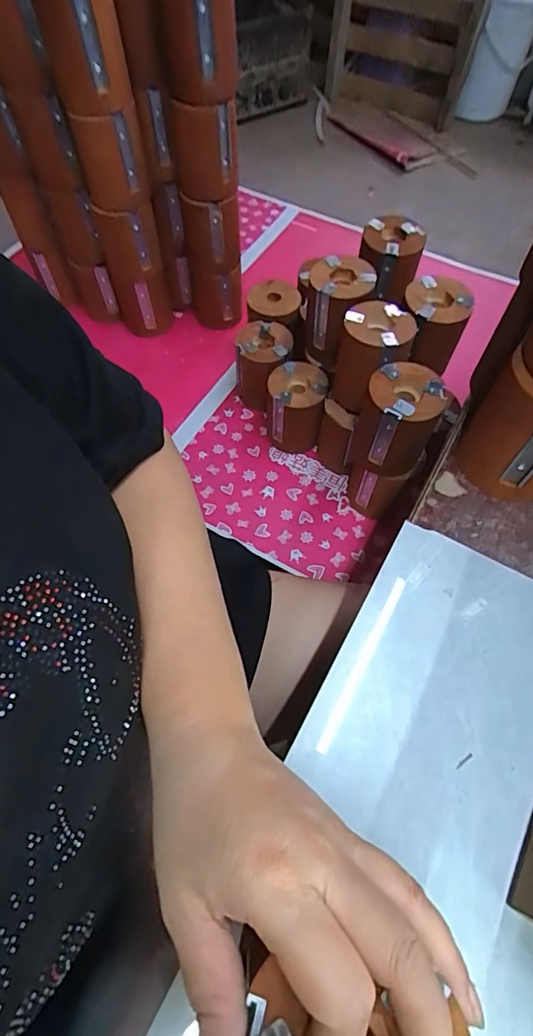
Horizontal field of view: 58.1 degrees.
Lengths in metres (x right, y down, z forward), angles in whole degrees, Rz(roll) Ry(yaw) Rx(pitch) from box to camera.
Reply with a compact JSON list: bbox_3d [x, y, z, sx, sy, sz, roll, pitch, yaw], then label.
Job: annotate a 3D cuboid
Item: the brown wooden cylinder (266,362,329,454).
[{"bbox_3d":[0.039,-0.147,0.659,0.075,0.102,0.078,15,62,6],"label":"brown wooden cylinder"}]

